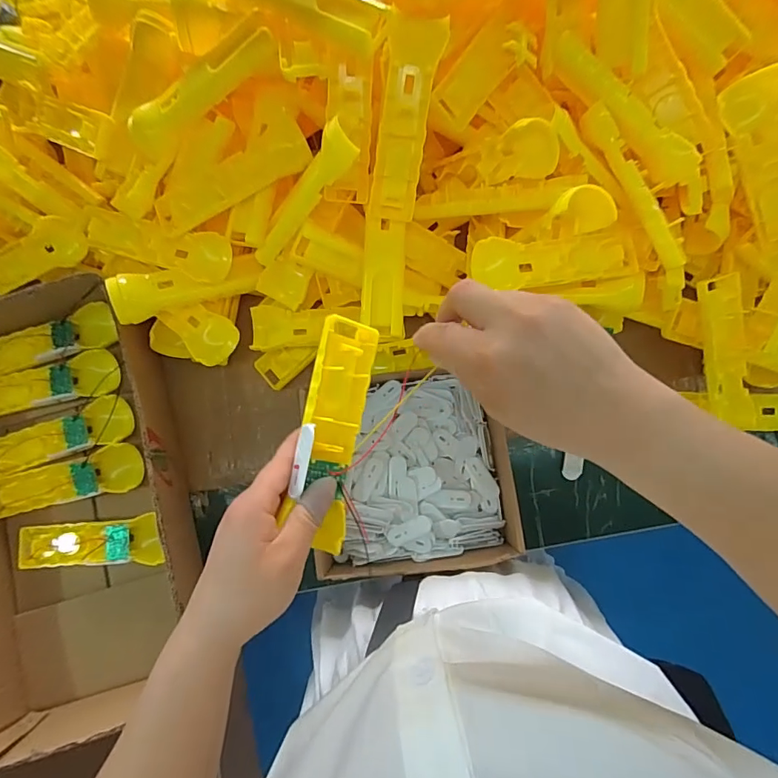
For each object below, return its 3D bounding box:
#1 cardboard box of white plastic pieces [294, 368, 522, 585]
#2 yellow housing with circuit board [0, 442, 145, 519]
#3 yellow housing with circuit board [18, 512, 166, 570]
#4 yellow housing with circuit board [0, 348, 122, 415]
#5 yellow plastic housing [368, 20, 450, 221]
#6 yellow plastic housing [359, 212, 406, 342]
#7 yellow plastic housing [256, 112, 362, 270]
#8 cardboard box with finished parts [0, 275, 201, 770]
[{"bbox_3d":[0.023,0.082,0.487,0.210,0.054,0.200,-5,80,0],"label":"cardboard box of white plastic pieces"},{"bbox_3d":[-0.352,0.099,0.505,0.155,0.035,0.051,-11,80,-1],"label":"yellow housing with circuit board"},{"bbox_3d":[-0.318,0.164,0.493,0.150,0.030,0.050,-3,80,1],"label":"yellow housing with circuit board"},{"bbox_3d":[-0.381,-0.003,0.509,0.163,0.018,0.051,-13,80,-1],"label":"yellow housing with circuit board"},{"bbox_3d":[0.014,-0.237,0.421,0.044,0.019,0.158,12,114,3],"label":"yellow plastic housing"},{"bbox_3d":[-0.005,-0.106,0.448,0.041,0.011,0.115,1,80,1],"label":"yellow plastic housing"},{"bbox_3d":[-0.083,-0.175,0.439,0.158,0.019,0.031,-38,78,40],"label":"yellow plastic housing"},{"bbox_3d":[-0.340,0.115,0.486,0.242,0.082,0.439,-14,80,-1],"label":"cardboard box with finished parts"}]

